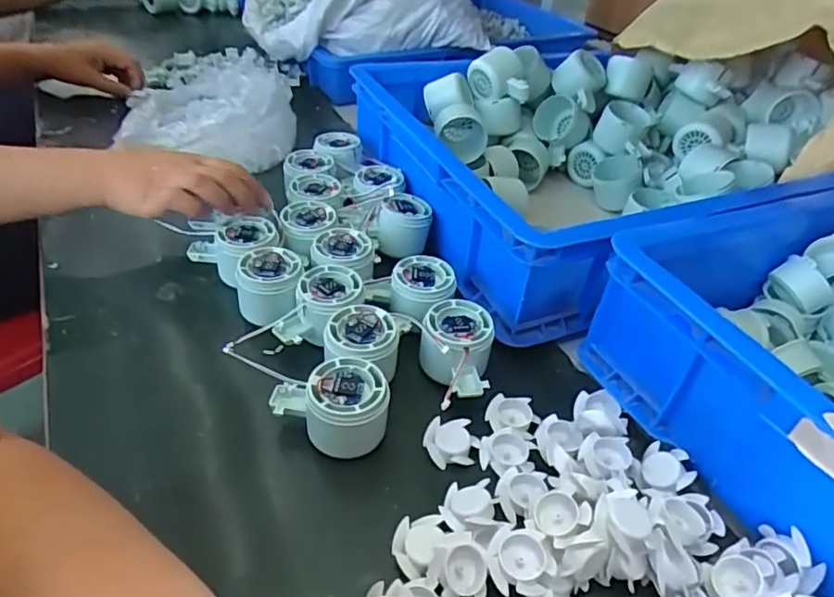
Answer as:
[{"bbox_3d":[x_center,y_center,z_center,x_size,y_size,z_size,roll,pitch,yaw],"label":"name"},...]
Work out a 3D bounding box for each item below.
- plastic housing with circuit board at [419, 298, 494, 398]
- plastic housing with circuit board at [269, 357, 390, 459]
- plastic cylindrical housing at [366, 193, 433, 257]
[{"bbox_3d":[0.032,0.041,0.473,0.056,0.043,0.077,8,40,3],"label":"plastic housing with circuit board"},{"bbox_3d":[-0.062,0.083,0.420,0.083,0.048,0.061,-6,41,-14],"label":"plastic housing with circuit board"},{"bbox_3d":[-0.016,-0.080,0.606,0.061,0.050,0.065,6,40,1],"label":"plastic cylindrical housing"}]

